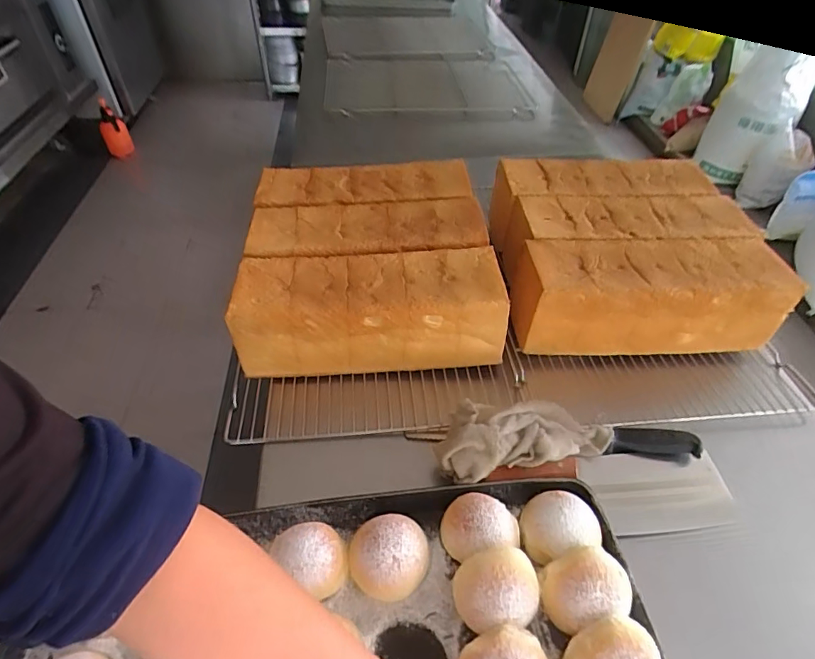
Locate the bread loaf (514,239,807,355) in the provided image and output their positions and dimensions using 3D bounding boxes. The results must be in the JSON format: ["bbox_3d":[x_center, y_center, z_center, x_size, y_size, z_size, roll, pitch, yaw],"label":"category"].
[{"bbox_3d":[0.340,-0.052,0.697,0.347,0.116,0.122,-1,47,-3],"label":"bread loaf"}]

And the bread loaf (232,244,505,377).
[{"bbox_3d":[-0.051,-0.028,0.667,0.347,0.121,0.121,-1,47,-3],"label":"bread loaf"}]

